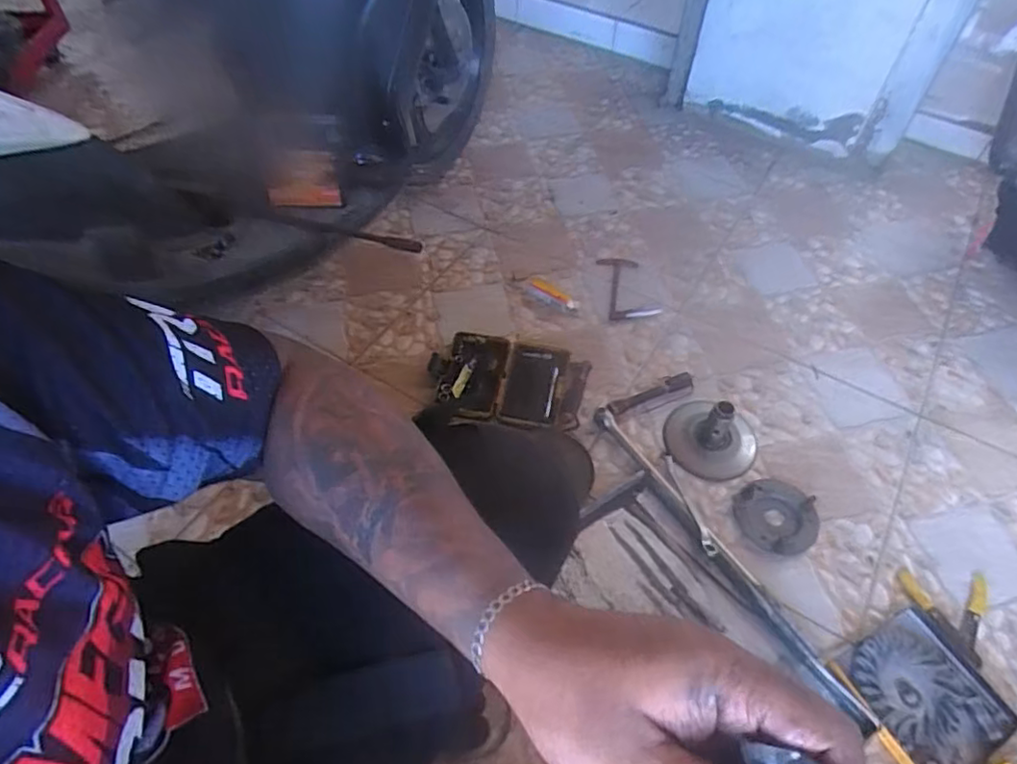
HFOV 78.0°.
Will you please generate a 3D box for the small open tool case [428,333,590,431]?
[{"bbox_3d":[0.000,-0.002,0.989,0.238,0.034,0.157,4,54,2],"label":"small open tool case"}]

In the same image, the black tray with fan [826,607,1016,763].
[{"bbox_3d":[0.485,0.367,0.736,0.160,0.032,0.153,-22,57,-16],"label":"black tray with fan"}]

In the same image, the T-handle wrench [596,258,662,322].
[{"bbox_3d":[0.213,-0.172,1.130,0.089,0.009,0.139,-6,54,-5],"label":"T-handle wrench"}]

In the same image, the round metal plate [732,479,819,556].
[{"bbox_3d":[0.367,0.187,0.867,0.105,0.019,0.108,0,54,0],"label":"round metal plate"}]

